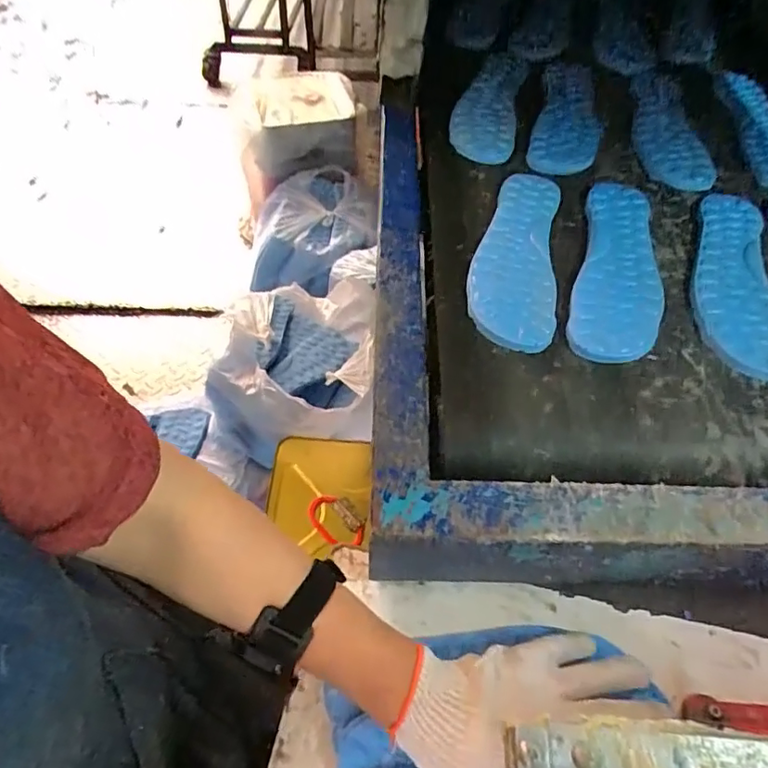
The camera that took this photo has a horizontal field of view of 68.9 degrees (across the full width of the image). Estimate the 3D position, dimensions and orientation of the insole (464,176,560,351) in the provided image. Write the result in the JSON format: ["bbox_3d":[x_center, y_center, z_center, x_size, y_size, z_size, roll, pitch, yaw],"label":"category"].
[{"bbox_3d":[0.130,-0.134,0.548,0.078,0.006,0.239,11,56,6],"label":"insole"}]

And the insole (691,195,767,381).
[{"bbox_3d":[0.340,-0.106,0.545,0.084,0.011,0.245,10,56,6],"label":"insole"}]

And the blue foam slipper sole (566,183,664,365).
[{"bbox_3d":[0.231,-0.121,0.548,0.078,0.012,0.253,15,56,9],"label":"blue foam slipper sole"}]

